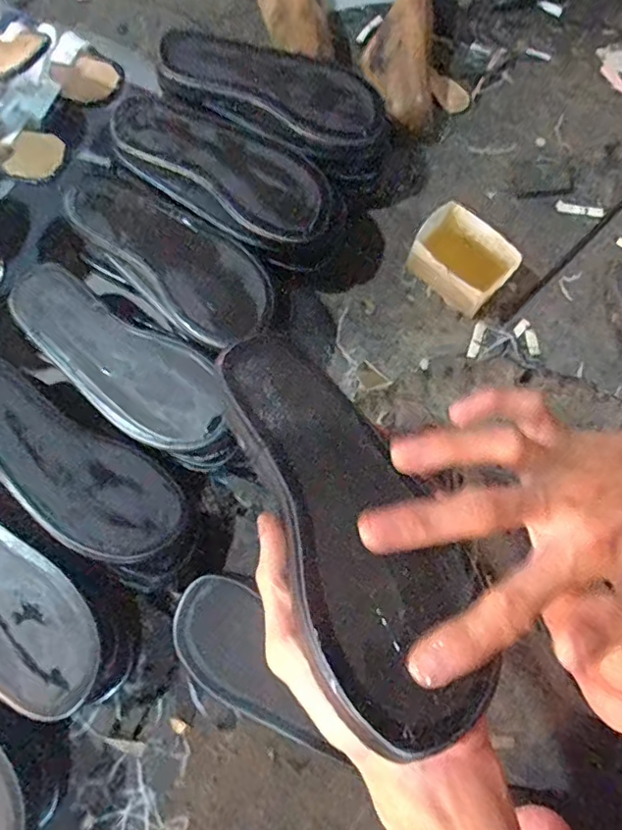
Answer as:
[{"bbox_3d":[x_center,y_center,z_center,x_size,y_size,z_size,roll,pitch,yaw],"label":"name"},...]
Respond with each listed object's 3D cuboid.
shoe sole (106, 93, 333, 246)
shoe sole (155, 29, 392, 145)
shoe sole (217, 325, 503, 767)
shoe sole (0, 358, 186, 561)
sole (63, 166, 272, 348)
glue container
[{"bbox_3d":[-0.083,-0.244,0.532,0.222,0.025,0.082,32,80,7],"label":"shoe sole"},{"bbox_3d":[-0.039,-0.335,0.559,0.223,0.030,0.082,25,79,6],"label":"shoe sole"},{"bbox_3d":[0.018,0.041,0.285,0.077,0.019,0.227,-22,59,-4],"label":"shoe sole"},{"bbox_3d":[-0.223,0.041,0.481,0.236,0.015,0.091,33,62,5],"label":"shoe sole"},{"bbox_3d":[-0.134,-0.160,0.509,0.236,0.012,0.086,43,81,9],"label":"sole"},{"bbox_3d":[0.157,-0.161,0.572,0.097,0.062,0.067,43,81,9],"label":"glue container"}]

